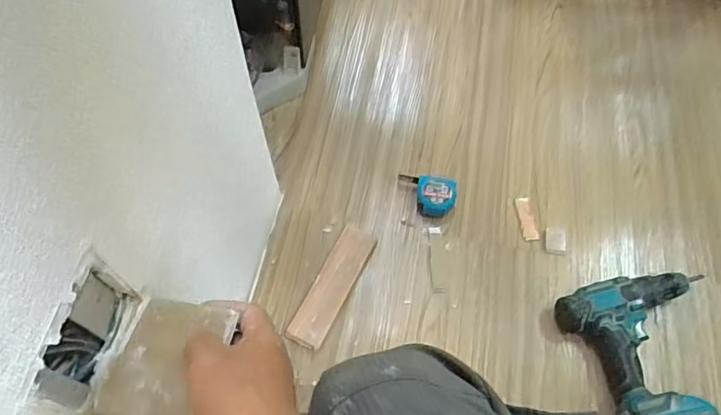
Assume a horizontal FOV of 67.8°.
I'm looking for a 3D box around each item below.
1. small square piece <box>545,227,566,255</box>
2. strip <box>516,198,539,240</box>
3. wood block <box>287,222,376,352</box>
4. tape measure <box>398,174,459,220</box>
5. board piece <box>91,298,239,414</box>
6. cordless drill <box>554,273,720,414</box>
[{"bbox_3d":[0.302,0.051,0.830,0.030,0.005,0.045,7,62,4],"label":"small square piece"},{"bbox_3d":[0.264,0.018,0.848,0.025,0.005,0.074,-5,62,-3],"label":"strip"},{"bbox_3d":[-0.040,0.115,0.787,0.053,0.018,0.190,24,64,12],"label":"wood block"},{"bbox_3d":[0.104,-0.024,0.851,0.092,0.040,0.070,12,62,6],"label":"tape measure"},{"bbox_3d":[-0.136,0.110,0.381,0.072,0.008,0.086,13,62,7],"label":"board piece"},{"bbox_3d":[0.396,0.192,0.719,0.200,0.074,0.212,0,62,0],"label":"cordless drill"}]

